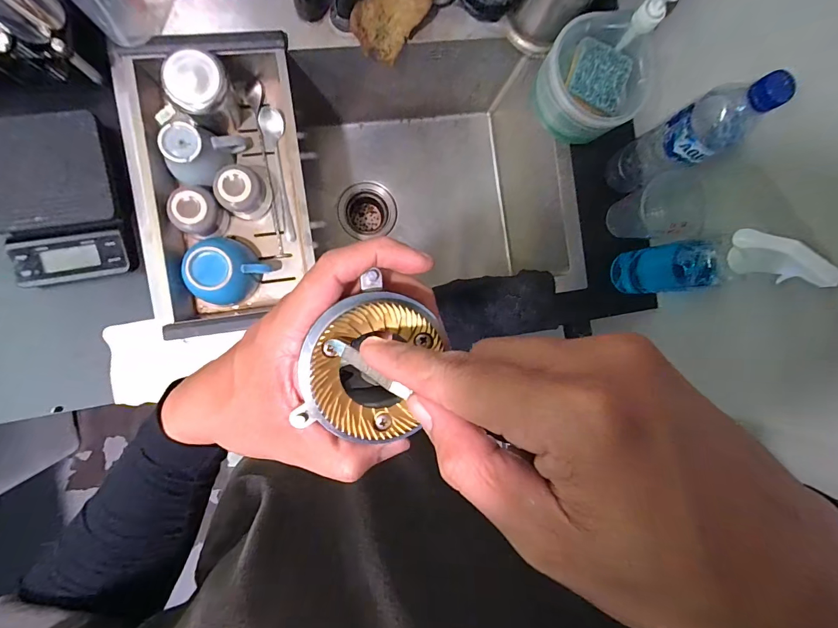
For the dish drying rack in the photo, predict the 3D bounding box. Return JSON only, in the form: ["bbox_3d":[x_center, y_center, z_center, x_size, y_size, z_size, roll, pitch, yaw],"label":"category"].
[{"bbox_3d":[-0.258,-0.168,0.507,0.210,0.089,0.368,-8,92,-9],"label":"dish drying rack"}]

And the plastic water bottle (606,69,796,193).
[{"bbox_3d":[0.316,-0.208,0.455,0.061,0.220,0.062,-30,95,-8],"label":"plastic water bottle"}]

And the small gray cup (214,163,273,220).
[{"bbox_3d":[-0.235,-0.163,0.514,0.063,0.069,0.052,-42,96,-6],"label":"small gray cup"}]

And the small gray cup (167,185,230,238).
[{"bbox_3d":[-0.294,-0.134,0.504,0.058,0.055,0.065,23,87,-8],"label":"small gray cup"}]

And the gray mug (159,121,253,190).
[{"bbox_3d":[-0.274,-0.209,0.499,0.094,0.065,0.067,-13,92,-9],"label":"gray mug"}]

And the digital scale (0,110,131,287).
[{"bbox_3d":[-0.443,-0.138,0.463,0.137,0.034,0.189,-11,92,-9],"label":"digital scale"}]

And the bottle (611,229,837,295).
[{"bbox_3d":[0.336,-0.059,0.468,0.082,0.245,0.057,11,89,-9],"label":"bottle"}]

